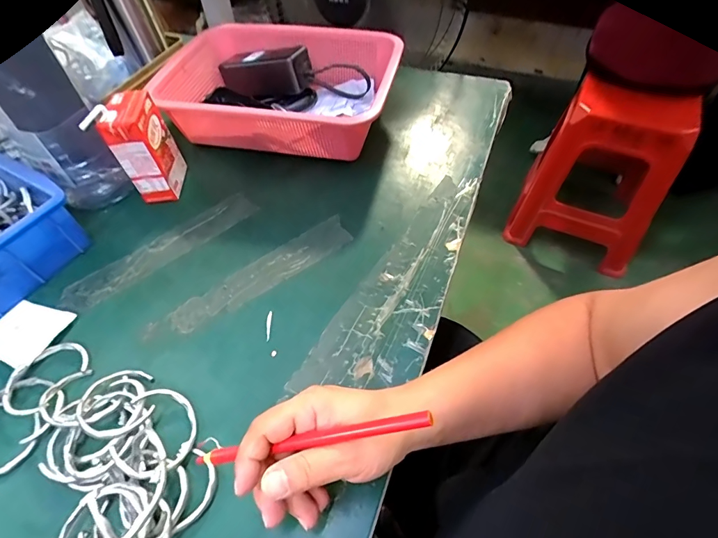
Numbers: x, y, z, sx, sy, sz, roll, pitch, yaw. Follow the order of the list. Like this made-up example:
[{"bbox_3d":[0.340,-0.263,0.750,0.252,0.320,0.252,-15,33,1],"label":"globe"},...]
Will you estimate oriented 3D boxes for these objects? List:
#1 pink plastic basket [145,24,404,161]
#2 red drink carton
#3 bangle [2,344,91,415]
[{"bbox_3d":[-0.109,-0.242,0.544,0.319,0.087,0.208,9,54,10],"label":"pink plastic basket"},{"bbox_3d":[-0.247,-0.136,0.457,0.044,0.117,0.075,-4,53,0],"label":"red drink carton"},{"bbox_3d":[-0.276,0.093,0.348,0.050,0.011,0.067,23,58,19],"label":"bangle"}]

